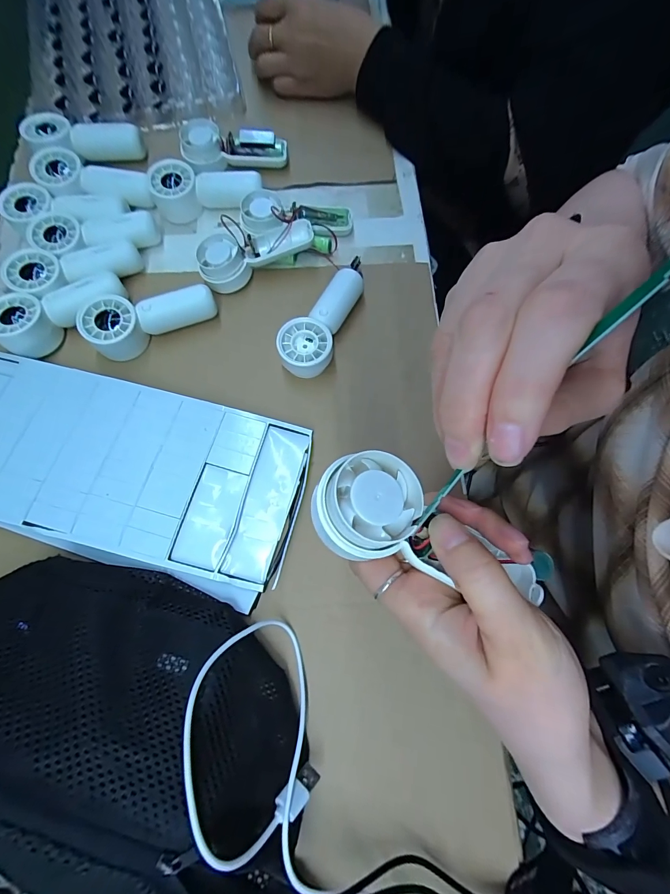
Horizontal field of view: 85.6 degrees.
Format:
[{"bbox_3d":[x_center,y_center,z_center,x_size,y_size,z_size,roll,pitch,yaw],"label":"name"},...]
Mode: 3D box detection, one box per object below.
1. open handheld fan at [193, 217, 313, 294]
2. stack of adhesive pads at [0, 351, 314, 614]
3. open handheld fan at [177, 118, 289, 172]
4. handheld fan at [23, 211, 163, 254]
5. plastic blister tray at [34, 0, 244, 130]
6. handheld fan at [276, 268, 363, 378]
[{"bbox_3d":[-0.074,-0.181,0.347,0.107,0.034,0.044,-15,75,-4],"label":"open handheld fan"},{"bbox_3d":[-0.174,0.015,0.291,0.290,0.027,0.135,15,74,4],"label":"stack of adhesive pads"},{"bbox_3d":[-0.107,-0.322,0.384,0.107,0.028,0.033,-6,74,-2],"label":"open handheld fan"},{"bbox_3d":[-0.233,-0.202,0.355,0.111,0.032,0.048,-7,74,-2],"label":"handheld fan"},{"bbox_3d":[-0.259,-0.553,0.457,0.219,0.018,0.397,-13,74,-4],"label":"plastic blister tray"},{"bbox_3d":[-0.014,-0.112,0.329,0.046,0.032,0.109,21,75,5],"label":"handheld fan"}]

